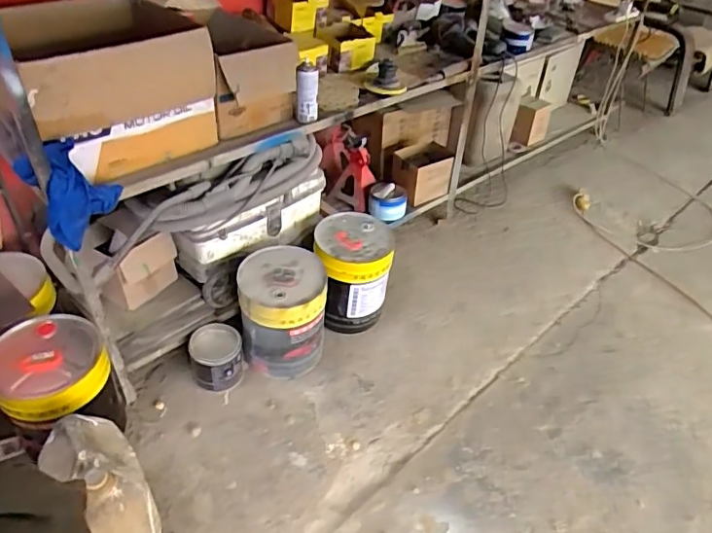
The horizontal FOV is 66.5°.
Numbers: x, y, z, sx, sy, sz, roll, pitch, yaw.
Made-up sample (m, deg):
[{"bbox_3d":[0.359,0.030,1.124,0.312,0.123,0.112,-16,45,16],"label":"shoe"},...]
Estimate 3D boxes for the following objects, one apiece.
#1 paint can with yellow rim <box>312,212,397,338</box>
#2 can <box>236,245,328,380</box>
[{"bbox_3d":[0.000,0.033,1.926,0.255,0.381,0.261,3,40,-3],"label":"paint can with yellow rim"},{"bbox_3d":[-0.227,0.174,1.740,0.266,0.422,0.258,3,40,-3],"label":"can"}]

